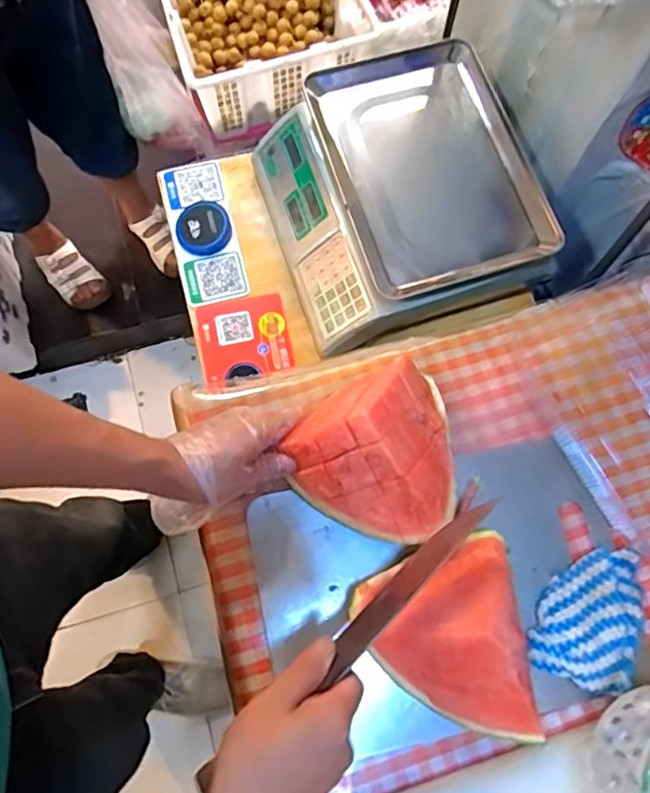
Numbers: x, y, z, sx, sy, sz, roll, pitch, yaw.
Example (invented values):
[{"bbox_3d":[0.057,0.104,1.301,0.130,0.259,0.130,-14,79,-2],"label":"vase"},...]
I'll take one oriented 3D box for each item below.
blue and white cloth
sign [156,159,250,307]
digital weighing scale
[{"bbox_3d":[0.249,0.198,0.548,0.094,0.022,0.129,23,73,7],"label":"blue and white cloth"},{"bbox_3d":[-0.179,-0.244,0.867,0.089,0.033,0.229,-15,73,-6],"label":"sign"},{"bbox_3d":[0.102,-0.269,0.804,0.331,0.120,0.361,-17,73,-6],"label":"digital weighing scale"}]

